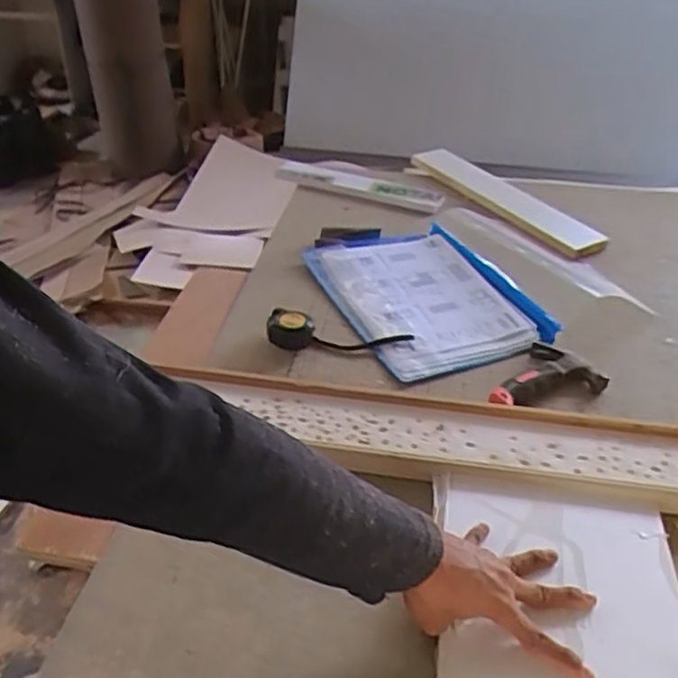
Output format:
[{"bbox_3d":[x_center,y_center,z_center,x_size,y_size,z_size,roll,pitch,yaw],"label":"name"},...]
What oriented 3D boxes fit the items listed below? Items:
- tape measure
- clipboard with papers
[{"bbox_3d":[0.001,-0.009,0.979,0.200,0.047,0.044,0,36,-1],"label":"tape measure"},{"bbox_3d":[0.134,-0.071,1.089,0.261,0.028,0.348,-14,38,-20],"label":"clipboard with papers"}]

